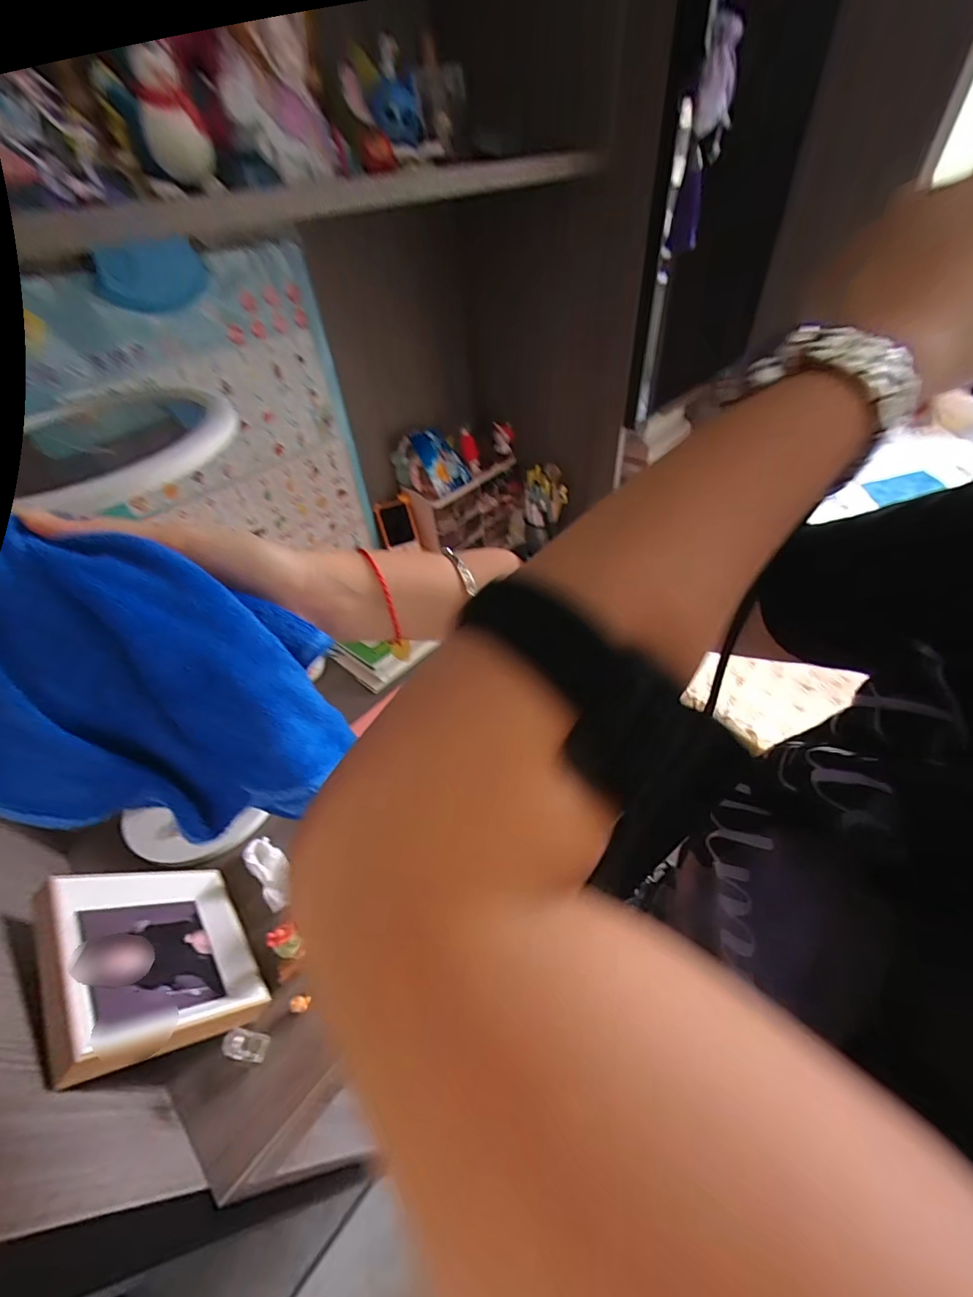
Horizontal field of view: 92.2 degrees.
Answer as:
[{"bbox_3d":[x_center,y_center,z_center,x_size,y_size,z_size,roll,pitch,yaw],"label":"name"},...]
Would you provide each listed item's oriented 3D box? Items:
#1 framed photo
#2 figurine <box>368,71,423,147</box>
[{"bbox_3d":[-0.334,0.303,0.476,0.193,0.177,0.023,37,92,38],"label":"framed photo"},{"bbox_3d":[-0.099,-0.604,0.526,0.044,0.048,0.048,13,48,17],"label":"figurine"}]

